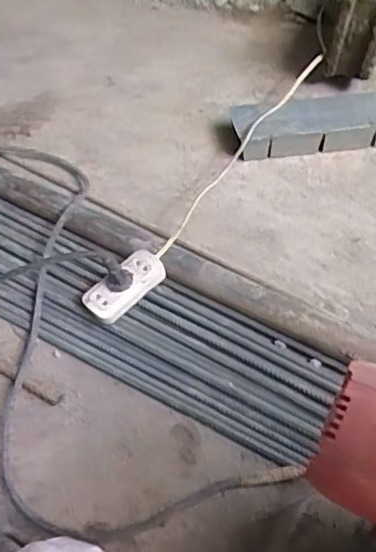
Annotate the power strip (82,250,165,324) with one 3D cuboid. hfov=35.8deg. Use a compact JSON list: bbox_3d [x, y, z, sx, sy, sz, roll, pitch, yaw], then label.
[{"bbox_3d":[-0.089,0.013,0.818,0.119,0.024,0.061,-39,80,-14],"label":"power strip"}]

